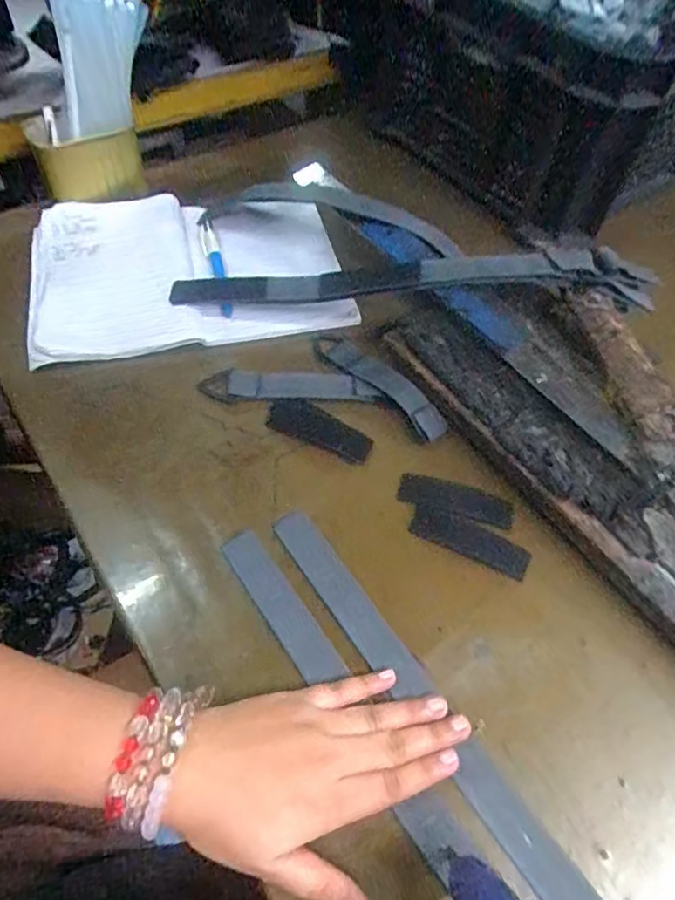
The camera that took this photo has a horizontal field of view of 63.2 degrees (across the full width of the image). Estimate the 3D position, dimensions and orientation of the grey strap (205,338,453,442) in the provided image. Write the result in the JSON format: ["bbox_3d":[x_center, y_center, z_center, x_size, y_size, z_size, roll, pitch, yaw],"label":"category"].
[{"bbox_3d":[-0.005,-0.064,0.466,0.196,0.022,0.085,13,56,6],"label":"grey strap"}]

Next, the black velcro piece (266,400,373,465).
[{"bbox_3d":[-0.014,-0.017,0.453,0.090,0.005,0.035,22,57,12],"label":"black velcro piece"}]

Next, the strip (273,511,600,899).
[{"bbox_3d":[0.046,0.146,0.341,0.027,0.006,0.281,-26,59,-27],"label":"strip"}]

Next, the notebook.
[{"bbox_3d":[-0.145,-0.178,0.533,0.294,0.025,0.210,-9,56,-9],"label":"notebook"}]

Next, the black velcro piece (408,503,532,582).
[{"bbox_3d":[0.096,0.065,0.398,0.086,0.004,0.027,22,70,13],"label":"black velcro piece"}]

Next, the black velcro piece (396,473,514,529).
[{"bbox_3d":[0.088,0.037,0.410,0.084,0.004,0.025,13,67,15],"label":"black velcro piece"}]

